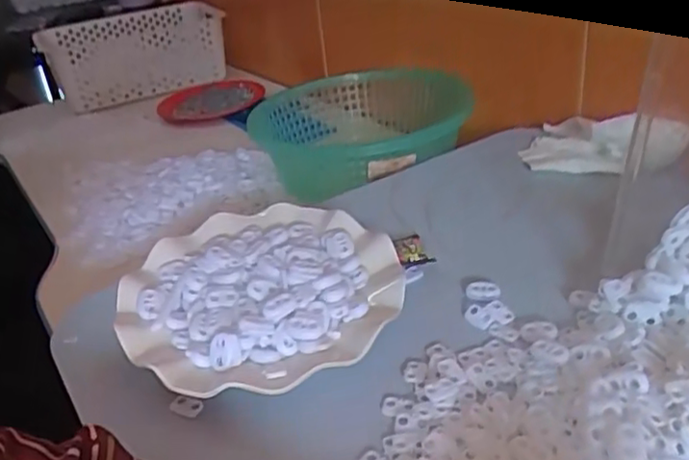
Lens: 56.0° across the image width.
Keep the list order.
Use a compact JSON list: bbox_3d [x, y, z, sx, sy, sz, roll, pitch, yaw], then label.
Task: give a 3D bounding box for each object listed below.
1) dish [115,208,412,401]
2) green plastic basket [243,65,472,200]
[{"bbox_3d":[-0.052,0.038,0.414,0.170,0.026,0.170,-5,30,3],"label":"dish"},{"bbox_3d":[0.034,-0.111,0.682,0.207,0.078,0.236,-18,32,-19],"label":"green plastic basket"}]

